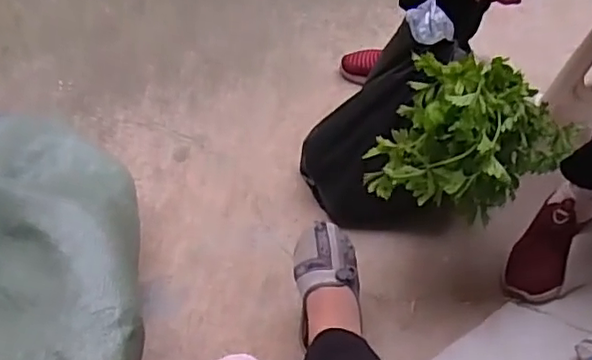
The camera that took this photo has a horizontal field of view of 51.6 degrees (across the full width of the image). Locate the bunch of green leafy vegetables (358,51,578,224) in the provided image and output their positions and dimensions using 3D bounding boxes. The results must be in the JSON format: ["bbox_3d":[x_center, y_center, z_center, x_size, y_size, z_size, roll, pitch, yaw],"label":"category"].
[{"bbox_3d":[0.226,-0.053,0.780,0.210,0.146,0.176,29,53,16],"label":"bunch of green leafy vegetables"}]

